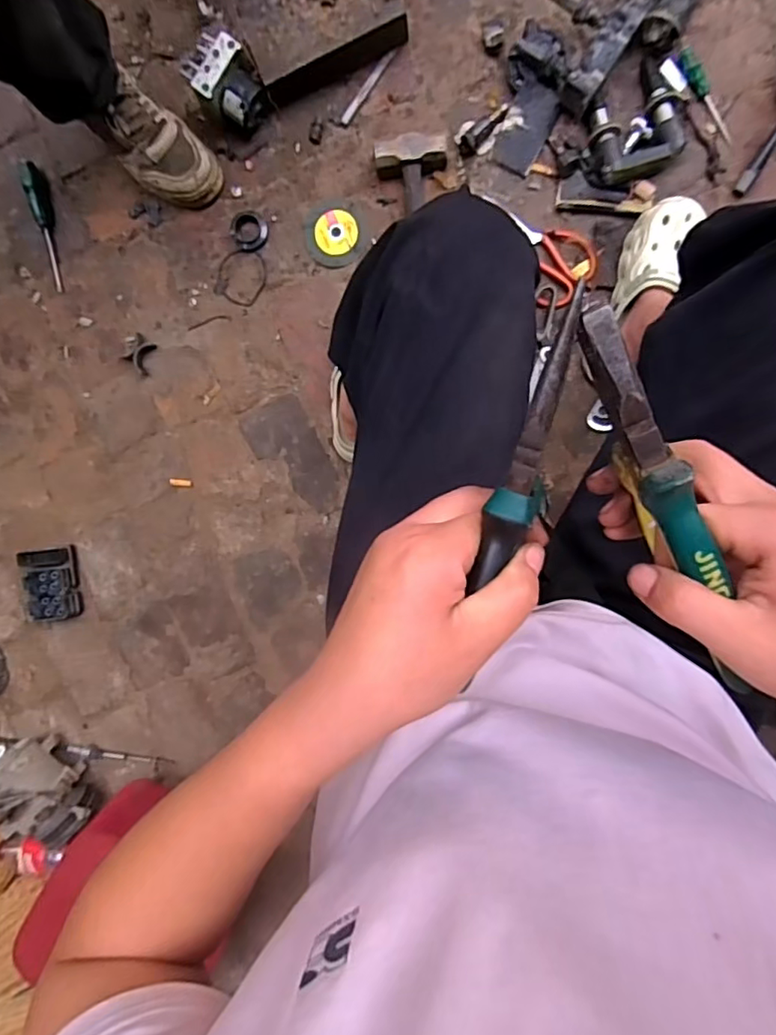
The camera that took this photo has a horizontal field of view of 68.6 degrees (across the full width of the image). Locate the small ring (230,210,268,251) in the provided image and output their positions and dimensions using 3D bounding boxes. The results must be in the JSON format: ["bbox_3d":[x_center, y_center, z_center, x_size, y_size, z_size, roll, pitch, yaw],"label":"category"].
[{"bbox_3d":[-0.211,-0.438,0.869,0.058,0.012,0.056,2,111,4],"label":"small ring"}]

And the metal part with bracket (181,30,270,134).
[{"bbox_3d":[-0.231,-0.623,0.819,0.089,0.095,0.102,-44,90,8],"label":"metal part with bracket"}]

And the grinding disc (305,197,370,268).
[{"bbox_3d":[-0.078,-0.439,0.876,0.097,0.004,0.097,1,99,7],"label":"grinding disc"}]

